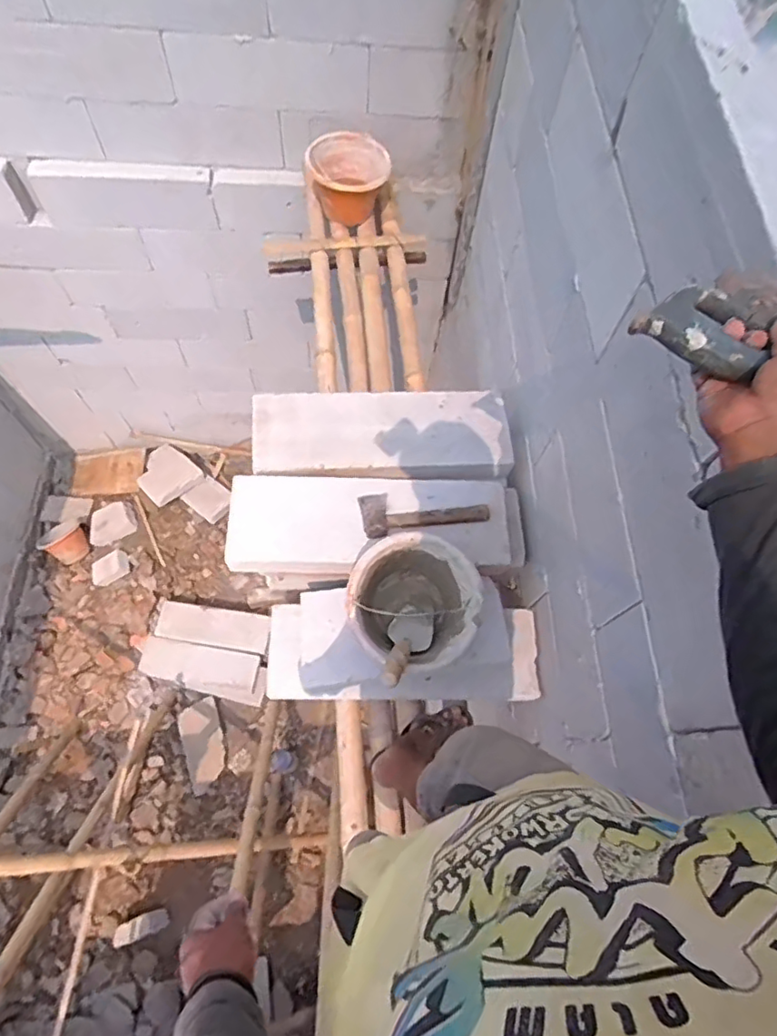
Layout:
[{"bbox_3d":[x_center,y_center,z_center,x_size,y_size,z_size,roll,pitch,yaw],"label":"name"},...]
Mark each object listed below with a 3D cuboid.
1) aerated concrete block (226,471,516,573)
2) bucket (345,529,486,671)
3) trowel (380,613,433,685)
[{"bbox_3d":[-0.034,0.011,1.271,0.614,0.083,0.222,1,66,-3],"label":"aerated concrete block"},{"bbox_3d":[0.047,0.181,1.157,0.242,0.203,0.241,1,66,-3],"label":"bucket"},{"bbox_3d":[0.033,0.241,1.088,0.086,0.278,0.050,21,105,6],"label":"trowel"}]

